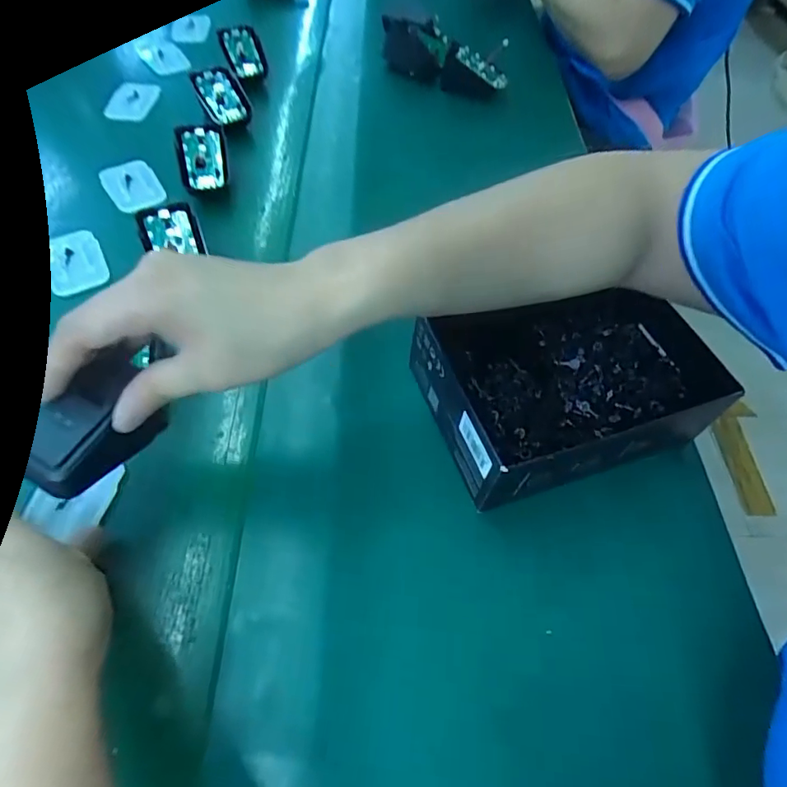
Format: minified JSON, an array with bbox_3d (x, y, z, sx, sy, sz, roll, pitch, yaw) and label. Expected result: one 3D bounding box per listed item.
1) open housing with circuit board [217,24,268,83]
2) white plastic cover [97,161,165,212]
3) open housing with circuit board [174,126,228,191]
[{"bbox_3d":[-0.166,-0.376,0.574,0.041,0.012,0.063,-20,87,5],"label":"open housing with circuit board"},{"bbox_3d":[-0.236,-0.188,0.473,0.044,0.011,0.070,-28,61,-23],"label":"white plastic cover"},{"bbox_3d":[-0.171,-0.210,0.463,0.041,0.011,0.060,-14,81,-5],"label":"open housing with circuit board"}]

